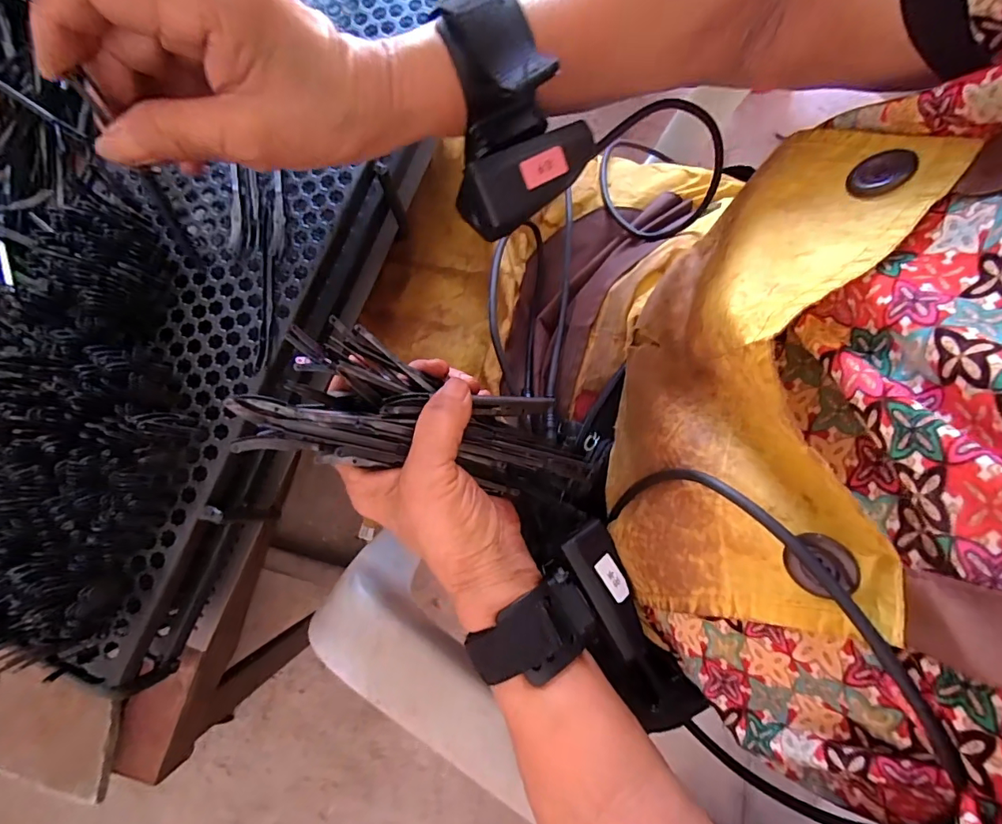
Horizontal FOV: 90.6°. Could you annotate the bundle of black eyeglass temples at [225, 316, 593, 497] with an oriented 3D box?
[{"bbox_3d":[-0.033,0.002,0.250,0.170,0.025,0.061,13,80,-20],"label":"bundle of black eyeglass temples"}]

